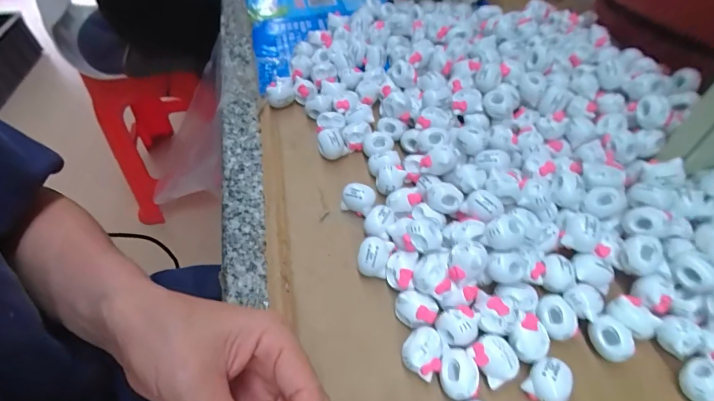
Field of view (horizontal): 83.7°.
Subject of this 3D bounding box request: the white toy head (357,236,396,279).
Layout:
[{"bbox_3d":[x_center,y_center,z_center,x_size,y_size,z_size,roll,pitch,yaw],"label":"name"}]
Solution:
[{"bbox_3d":[0.012,0.038,0.271,0.021,0.020,0.023,11,53,10],"label":"white toy head"}]

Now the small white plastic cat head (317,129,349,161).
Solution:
[{"bbox_3d":[-0.022,-0.047,0.340,0.021,0.022,0.019,-30,57,-20],"label":"small white plastic cat head"}]

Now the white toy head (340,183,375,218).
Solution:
[{"bbox_3d":[0.002,0.000,0.301,0.024,0.021,0.016,25,57,19],"label":"white toy head"}]

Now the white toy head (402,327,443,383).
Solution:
[{"bbox_3d":[0.040,0.087,0.232,0.022,0.016,0.025,28,58,21],"label":"white toy head"}]

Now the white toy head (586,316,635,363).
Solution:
[{"bbox_3d":[0.149,0.081,0.234,0.016,0.016,0.024,-12,53,-8],"label":"white toy head"}]

